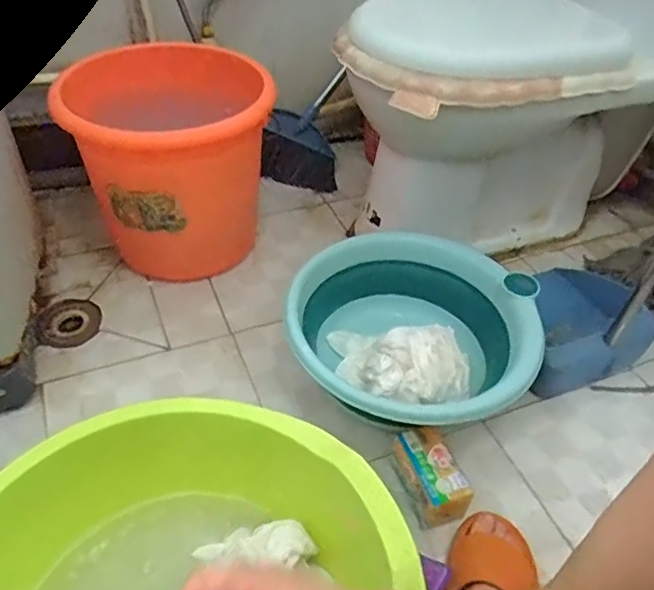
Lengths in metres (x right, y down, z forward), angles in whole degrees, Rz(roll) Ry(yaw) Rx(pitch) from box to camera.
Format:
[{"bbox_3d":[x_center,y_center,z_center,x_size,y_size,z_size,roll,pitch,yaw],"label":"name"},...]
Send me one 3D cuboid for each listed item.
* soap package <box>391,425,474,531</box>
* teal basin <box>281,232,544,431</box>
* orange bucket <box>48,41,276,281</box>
[{"bbox_3d":[0.134,0.240,0.756,0.062,0.065,0.117,-12,46,-16],"label":"soap package"},{"bbox_3d":[0.118,0.070,0.873,0.325,0.155,0.335,3,44,-2],"label":"teal basin"},{"bbox_3d":[-0.256,-0.209,0.998,0.300,0.335,0.305,3,44,-2],"label":"orange bucket"}]

